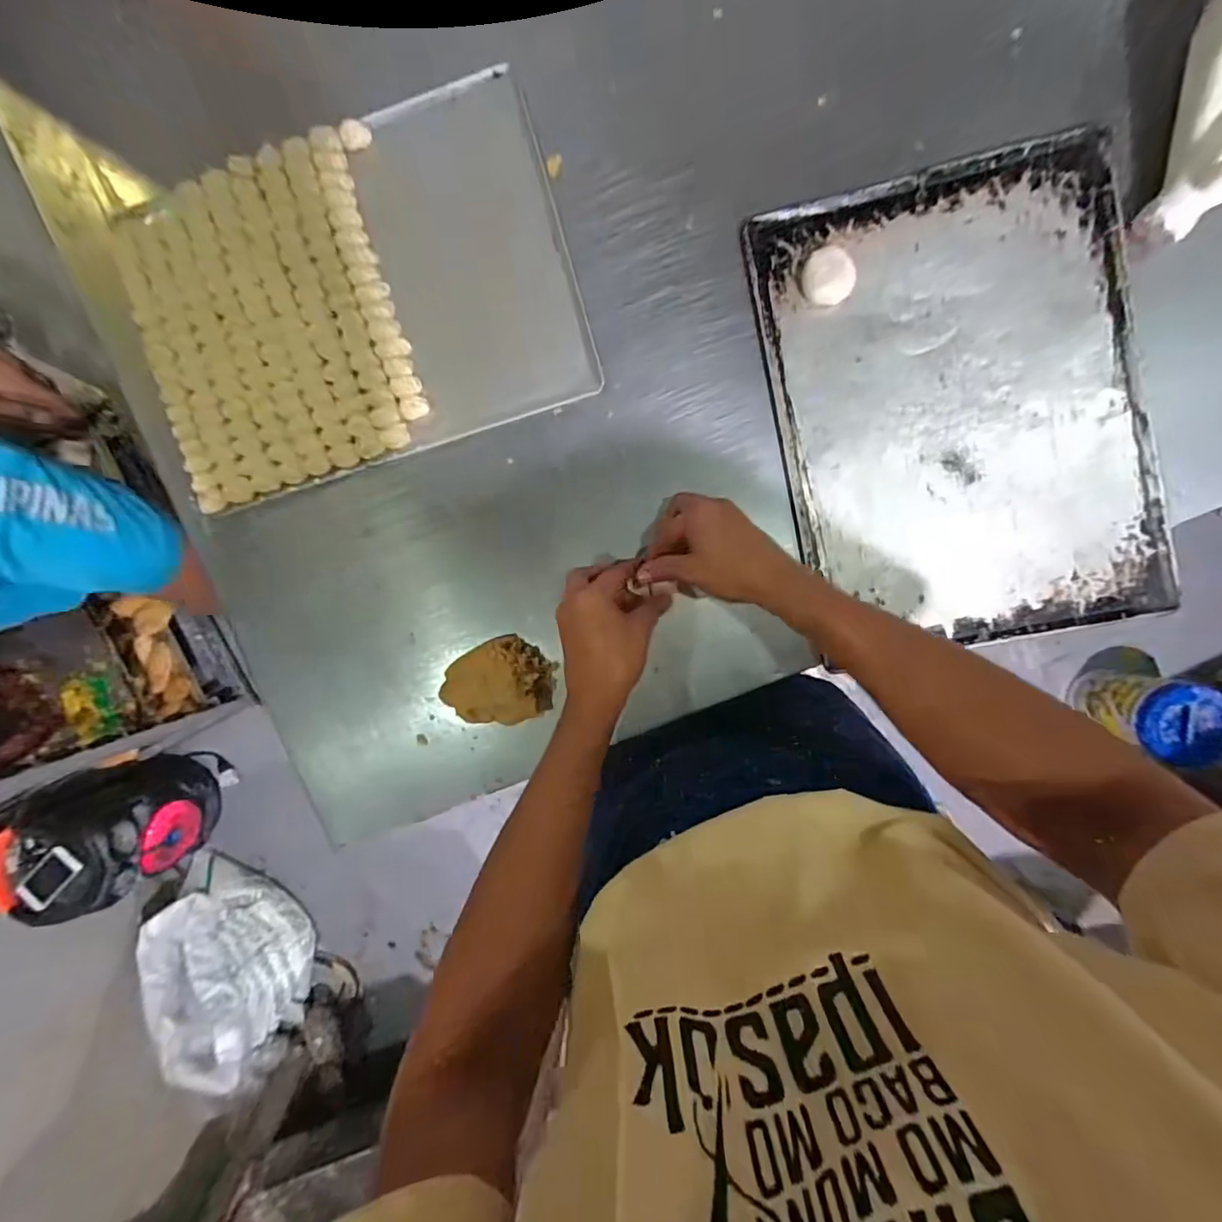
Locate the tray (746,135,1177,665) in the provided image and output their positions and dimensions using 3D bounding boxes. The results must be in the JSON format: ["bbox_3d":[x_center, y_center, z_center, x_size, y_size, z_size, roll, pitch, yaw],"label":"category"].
[{"bbox_3d":[0.342,-0.194,0.543,0.334,0.018,0.448,-12,94,5],"label":"tray"}]

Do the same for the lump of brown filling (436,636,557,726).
[{"bbox_3d":[-0.123,0.075,0.589,0.120,0.050,0.090,1,95,4],"label":"lump of brown filling"}]

